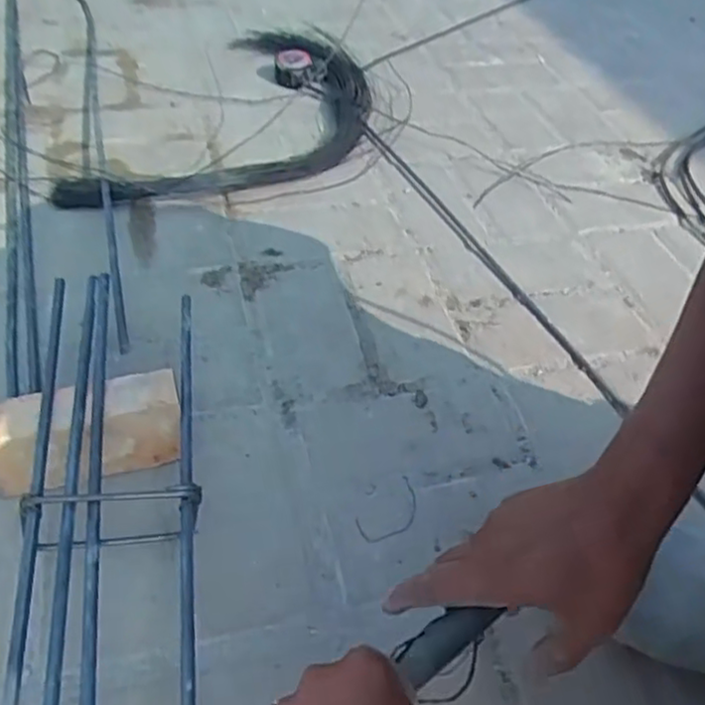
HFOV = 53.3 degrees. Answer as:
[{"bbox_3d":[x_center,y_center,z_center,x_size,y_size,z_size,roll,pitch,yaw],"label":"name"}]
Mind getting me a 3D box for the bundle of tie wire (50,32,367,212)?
[{"bbox_3d":[-0.132,-0.380,1.062,0.311,0.049,0.672,14,45,9],"label":"bundle of tie wire"}]

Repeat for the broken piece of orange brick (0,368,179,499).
[{"bbox_3d":[-0.216,0.066,0.566,0.148,0.079,0.043,-11,47,-17],"label":"broken piece of orange brick"}]

